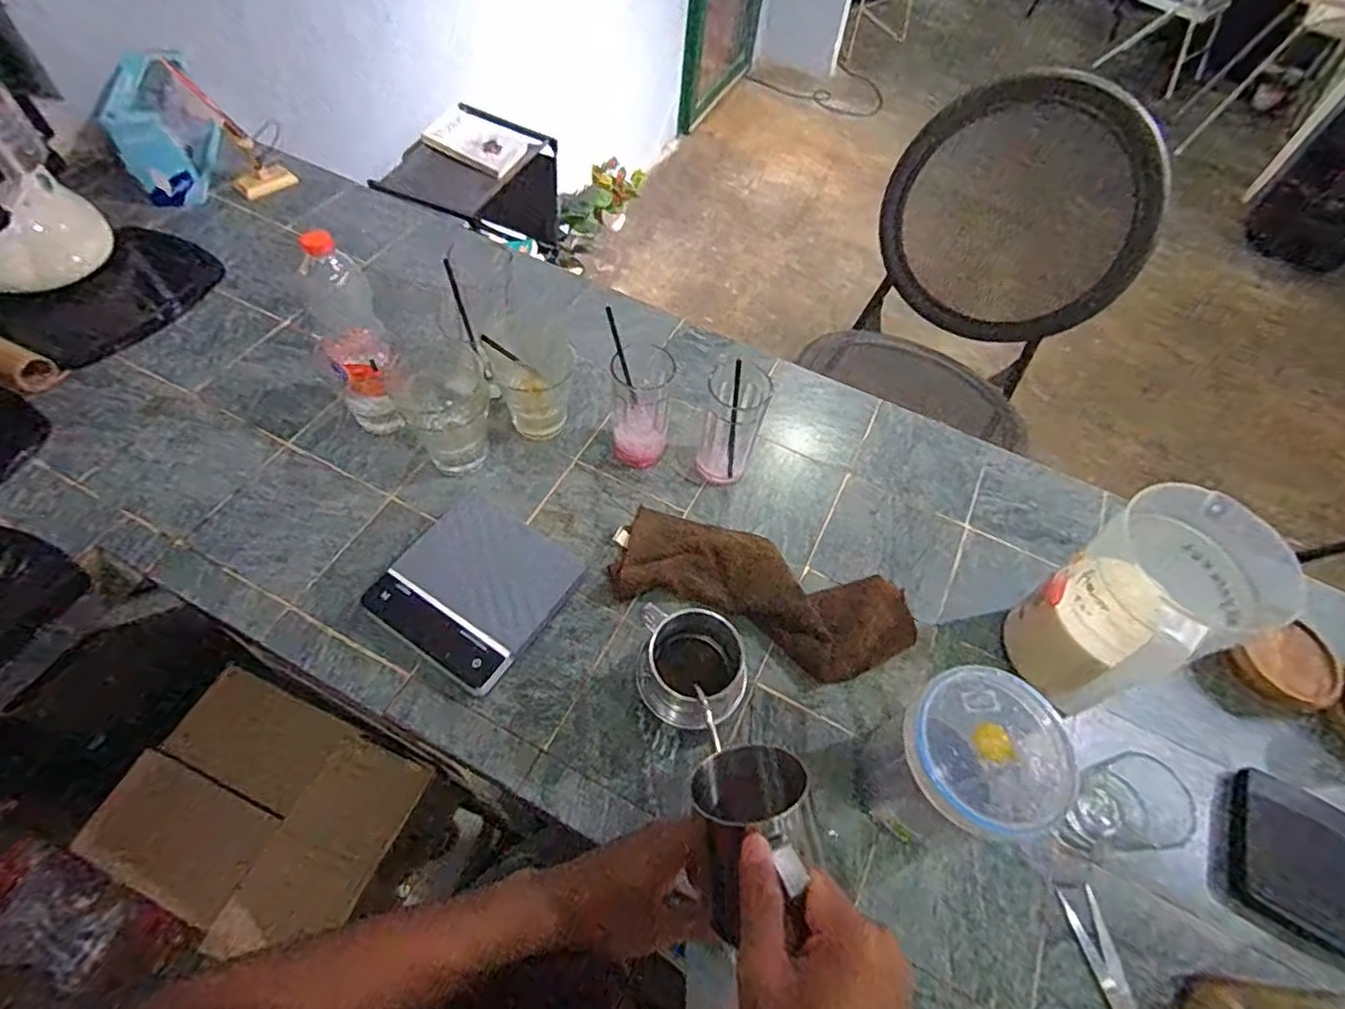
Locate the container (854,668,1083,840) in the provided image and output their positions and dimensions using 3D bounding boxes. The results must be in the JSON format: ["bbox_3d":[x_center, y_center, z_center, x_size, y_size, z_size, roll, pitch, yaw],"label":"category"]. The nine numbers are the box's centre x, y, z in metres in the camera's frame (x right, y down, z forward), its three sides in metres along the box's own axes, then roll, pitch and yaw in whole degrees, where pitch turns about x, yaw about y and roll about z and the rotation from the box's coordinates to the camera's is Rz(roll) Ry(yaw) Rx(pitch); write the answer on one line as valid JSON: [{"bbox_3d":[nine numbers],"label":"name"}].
[{"bbox_3d":[0.223,0.213,0.518,0.106,0.161,0.105,2,57,-3],"label":"container"}]

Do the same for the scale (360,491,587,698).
[{"bbox_3d":[-0.197,0.084,0.639,0.155,0.039,0.156,32,60,15],"label":"scale"}]

